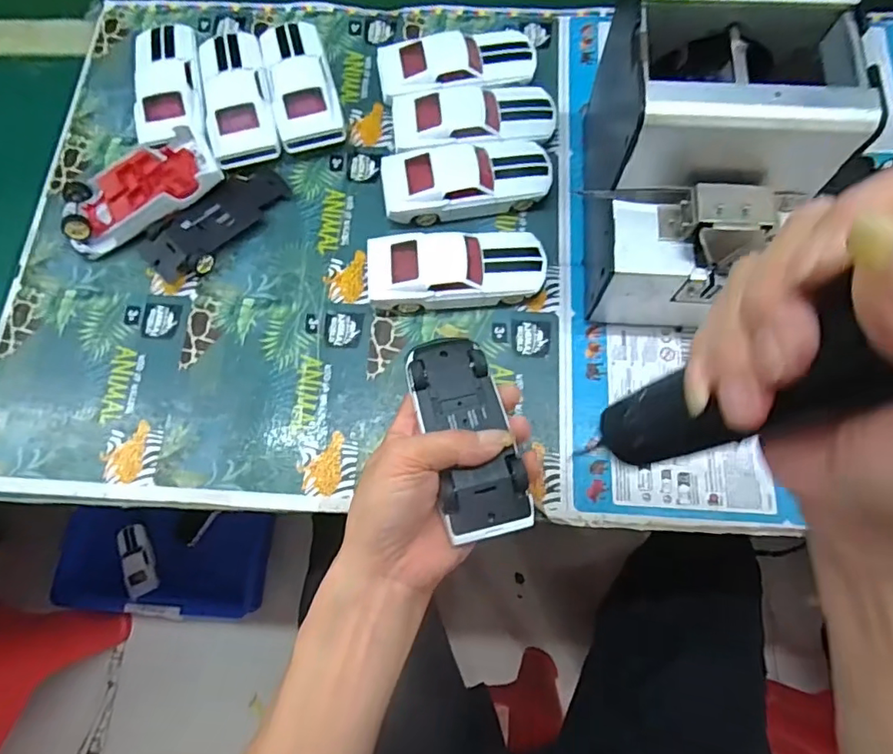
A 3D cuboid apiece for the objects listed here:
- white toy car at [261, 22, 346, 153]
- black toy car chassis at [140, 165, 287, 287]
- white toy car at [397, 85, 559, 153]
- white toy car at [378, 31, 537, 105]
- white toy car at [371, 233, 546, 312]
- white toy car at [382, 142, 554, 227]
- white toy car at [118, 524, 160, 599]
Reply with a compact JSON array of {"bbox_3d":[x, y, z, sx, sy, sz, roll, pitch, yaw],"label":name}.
[{"bbox_3d":[-0.120,-0.244,0.451,0.052,0.033,0.124,-16,72,-4],"label":"white toy car"},{"bbox_3d":[-0.180,-0.124,0.422,0.048,0.017,0.118,41,77,14],"label":"black toy car chassis"},{"bbox_3d":[0.023,-0.204,0.436,0.130,0.035,0.057,-8,73,-1],"label":"white toy car"},{"bbox_3d":[0.010,-0.256,0.450,0.130,0.035,0.061,-10,73,-2],"label":"white toy car"},{"bbox_3d":[0.008,-0.078,0.398,0.127,0.035,0.050,-5,71,0],"label":"white toy car"},{"bbox_3d":[0.016,-0.152,0.421,0.131,0.036,0.056,-6,73,0],"label":"white toy car"},{"bbox_3d":[-0.579,0.343,1.014,0.050,0.029,0.128,-18,72,-4],"label":"white toy car"}]

